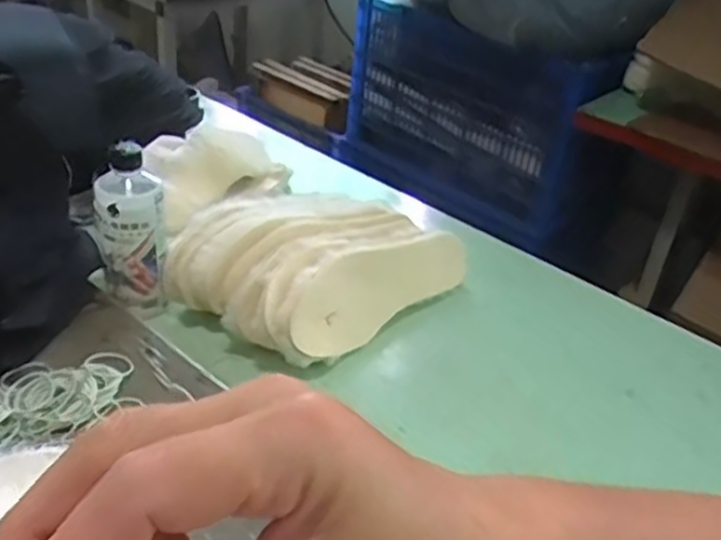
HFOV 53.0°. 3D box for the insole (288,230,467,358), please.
[{"bbox_3d":[0.029,0.013,0.824,0.012,0.095,0.297,-1,21,44],"label":"insole"}]

